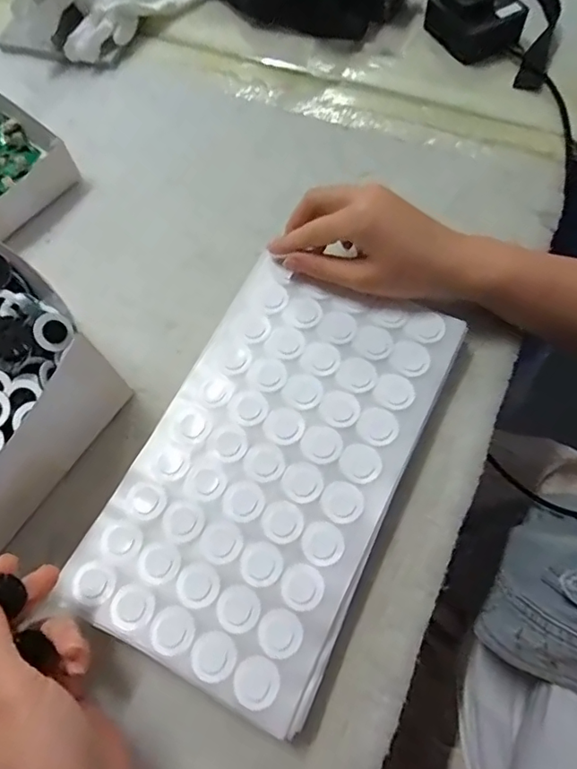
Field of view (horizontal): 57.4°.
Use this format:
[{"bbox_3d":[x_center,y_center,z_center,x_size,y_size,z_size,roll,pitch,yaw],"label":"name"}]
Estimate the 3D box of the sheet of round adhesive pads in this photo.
[{"bbox_3d":[-0.009,0.047,0.358,0.165,0.010,0.280,24,70,12],"label":"sheet of round adhesive pads"}]

